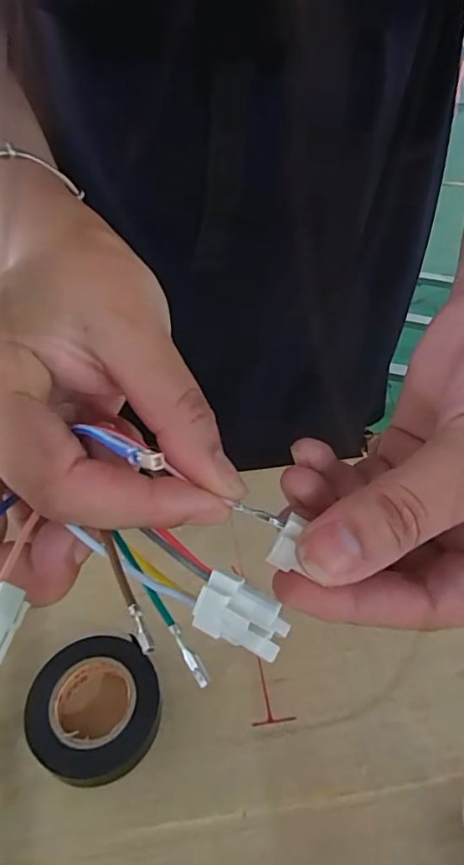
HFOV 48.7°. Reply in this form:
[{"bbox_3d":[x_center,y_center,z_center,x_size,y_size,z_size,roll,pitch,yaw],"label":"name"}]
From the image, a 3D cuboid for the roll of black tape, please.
[{"bbox_3d":[-0.061,0.122,0.230,0.055,0.022,0.055,1,45,-1],"label":"roll of black tape"}]

